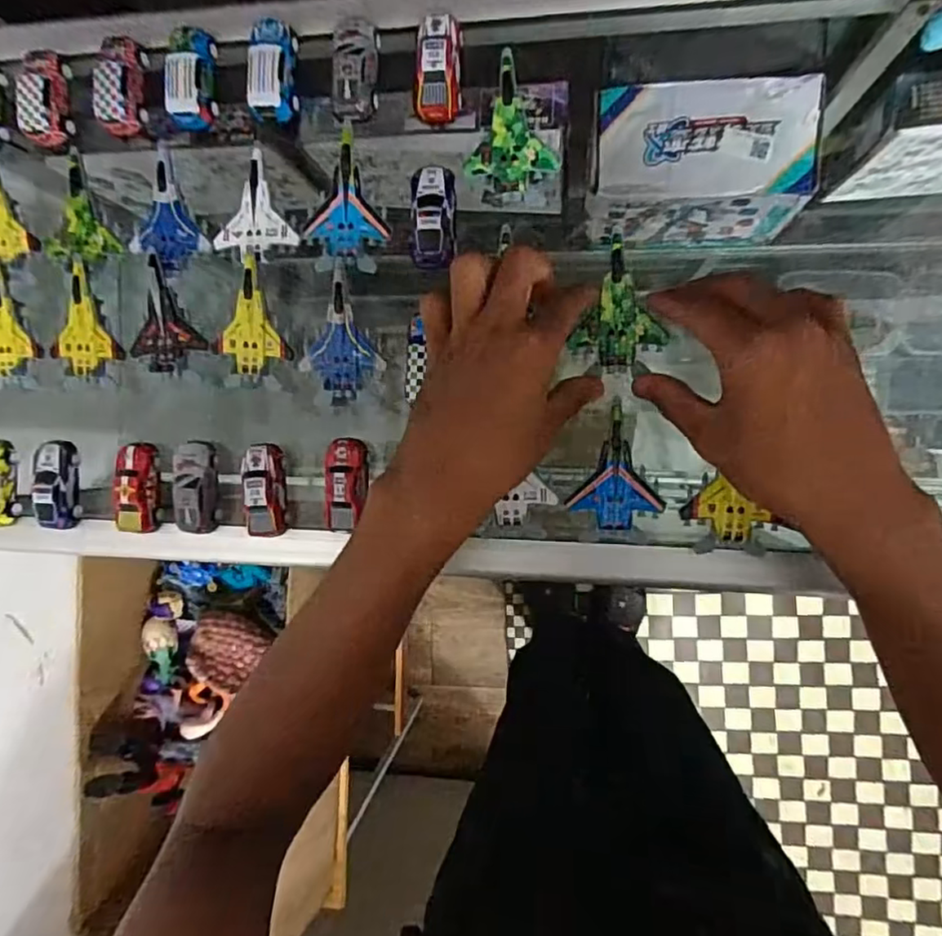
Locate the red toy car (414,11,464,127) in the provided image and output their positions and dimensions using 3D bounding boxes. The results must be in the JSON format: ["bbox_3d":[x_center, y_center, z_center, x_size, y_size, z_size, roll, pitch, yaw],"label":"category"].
[{"bbox_3d":[-0.020,-0.257,0.384,0.028,0.016,0.062,4,92,9],"label":"red toy car"}]

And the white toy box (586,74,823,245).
[{"bbox_3d":[0.198,-0.265,0.534,0.171,0.108,0.092,3,92,9],"label":"white toy box"}]

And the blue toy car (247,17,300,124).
[{"bbox_3d":[-0.133,-0.267,0.400,0.028,0.021,0.065,1,91,9],"label":"blue toy car"}]

